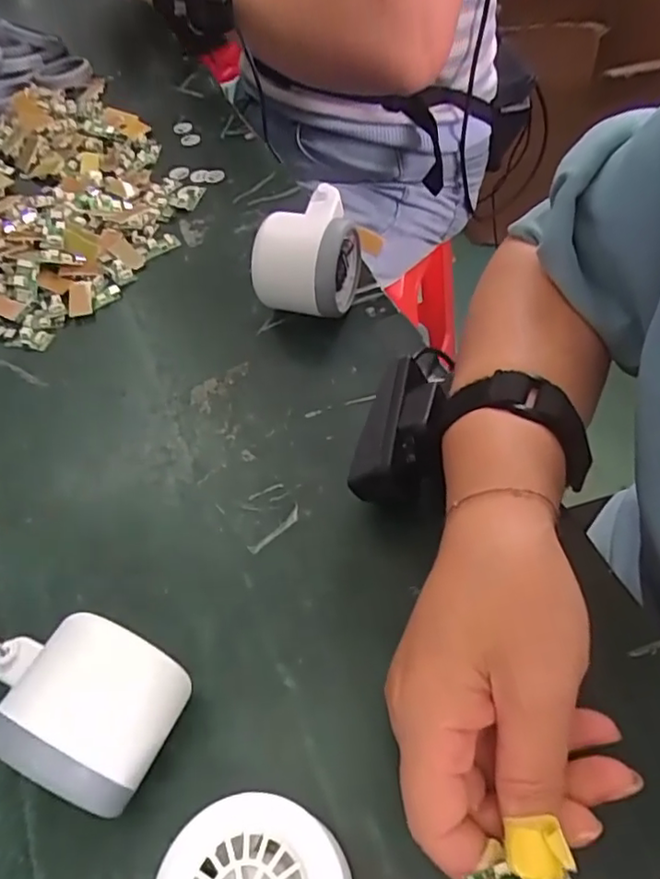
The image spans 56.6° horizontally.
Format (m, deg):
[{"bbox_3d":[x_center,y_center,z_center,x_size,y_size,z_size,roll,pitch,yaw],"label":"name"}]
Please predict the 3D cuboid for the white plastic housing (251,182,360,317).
[{"bbox_3d":[-0.012,-0.117,0.394,0.055,0.061,0.069,12,54,13],"label":"white plastic housing"}]

